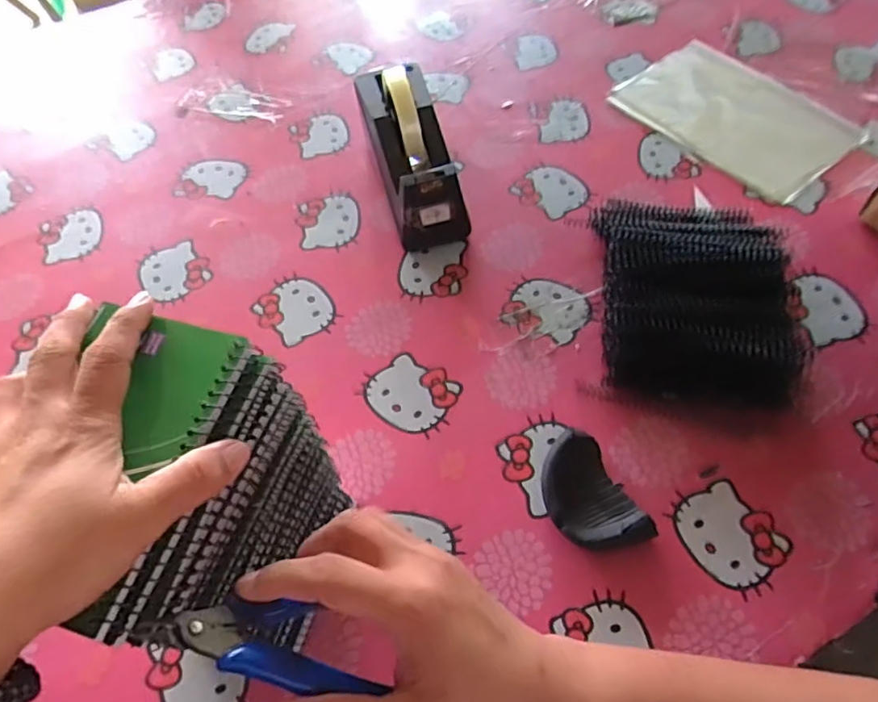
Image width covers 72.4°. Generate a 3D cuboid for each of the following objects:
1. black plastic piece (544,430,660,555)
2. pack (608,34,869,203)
[{"bbox_3d":[0.122,0.122,0.502,0.065,0.029,0.101,-23,61,-11],"label":"black plastic piece"},{"bbox_3d":[0.361,-0.292,0.738,0.171,0.021,0.258,-36,64,-18],"label":"pack"}]

